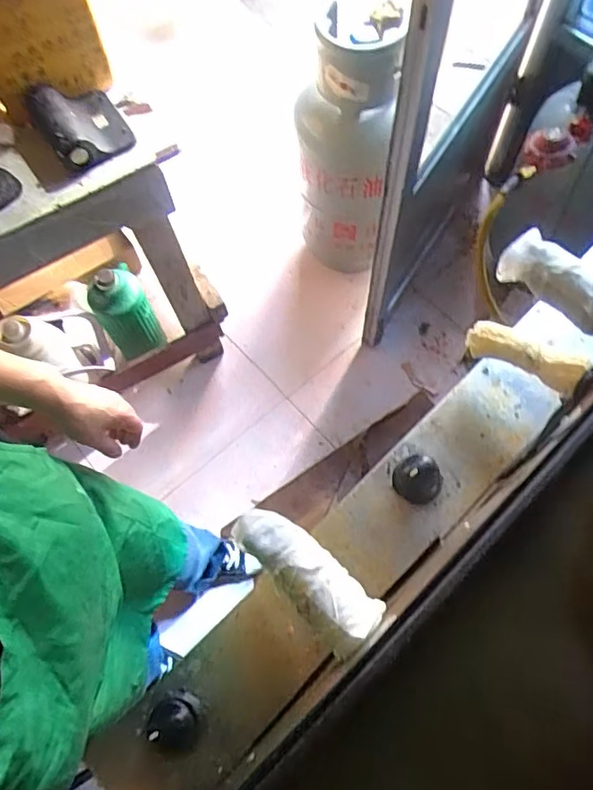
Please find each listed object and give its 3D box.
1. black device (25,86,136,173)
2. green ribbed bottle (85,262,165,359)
[{"bbox_3d":[-0.365,-0.458,0.938,0.141,0.079,0.155,-31,69,-9],"label":"black device"},{"bbox_3d":[-0.433,-0.212,1.390,0.135,0.245,0.124,-21,46,-5],"label":"green ribbed bottle"}]

